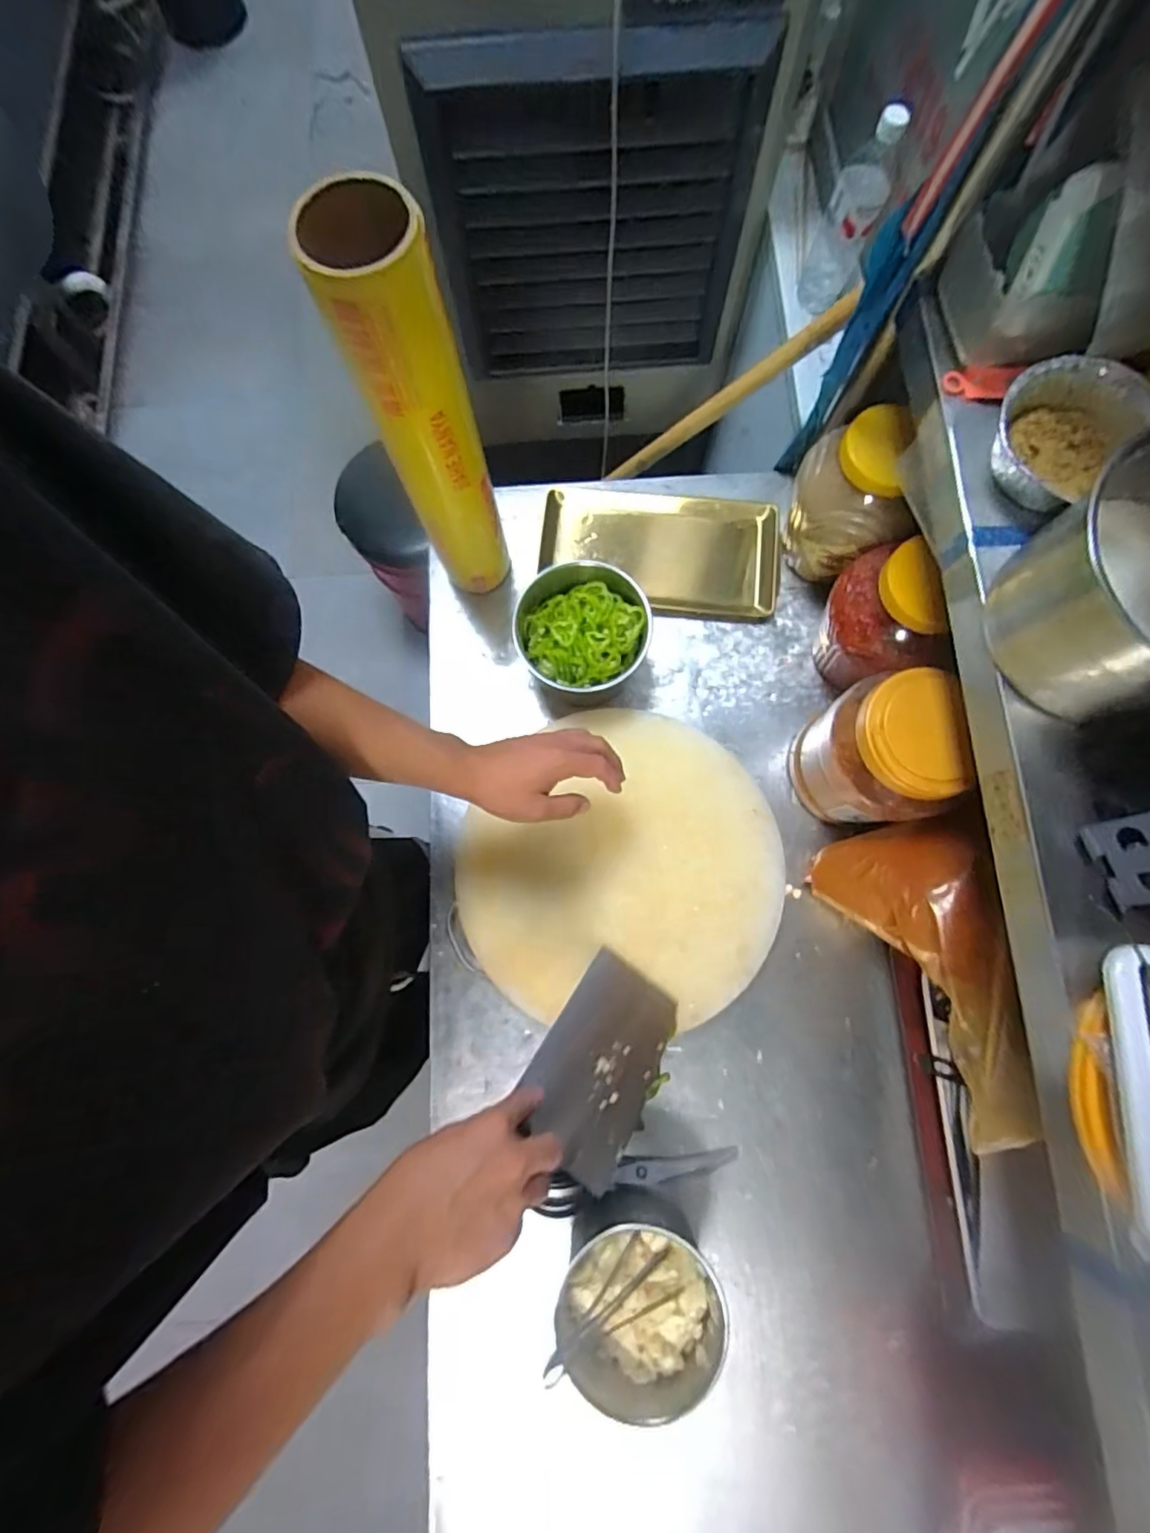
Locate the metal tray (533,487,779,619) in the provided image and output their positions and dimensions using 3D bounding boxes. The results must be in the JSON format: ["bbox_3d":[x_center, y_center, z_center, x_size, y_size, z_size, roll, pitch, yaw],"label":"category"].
[{"bbox_3d":[0.116,-0.291,0.810,0.321,0.042,0.182,5,79,2],"label":"metal tray"}]

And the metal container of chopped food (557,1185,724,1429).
[{"bbox_3d":[0.063,0.513,0.562,0.142,0.090,0.141,0,79,1],"label":"metal container of chopped food"}]

